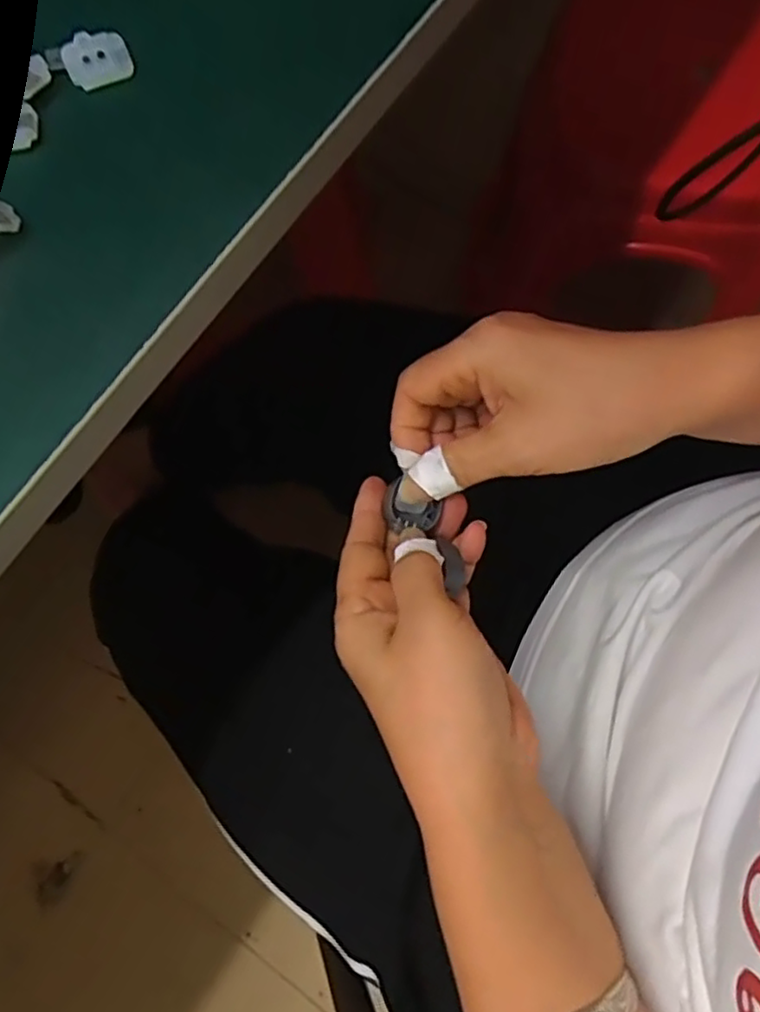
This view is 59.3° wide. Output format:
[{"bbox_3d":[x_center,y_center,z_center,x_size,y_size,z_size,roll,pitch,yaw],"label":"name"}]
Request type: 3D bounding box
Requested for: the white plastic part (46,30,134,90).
[{"bbox_3d":[-0.100,-0.155,0.231,0.026,0.007,0.017,-24,78,-5],"label":"white plastic part"}]

